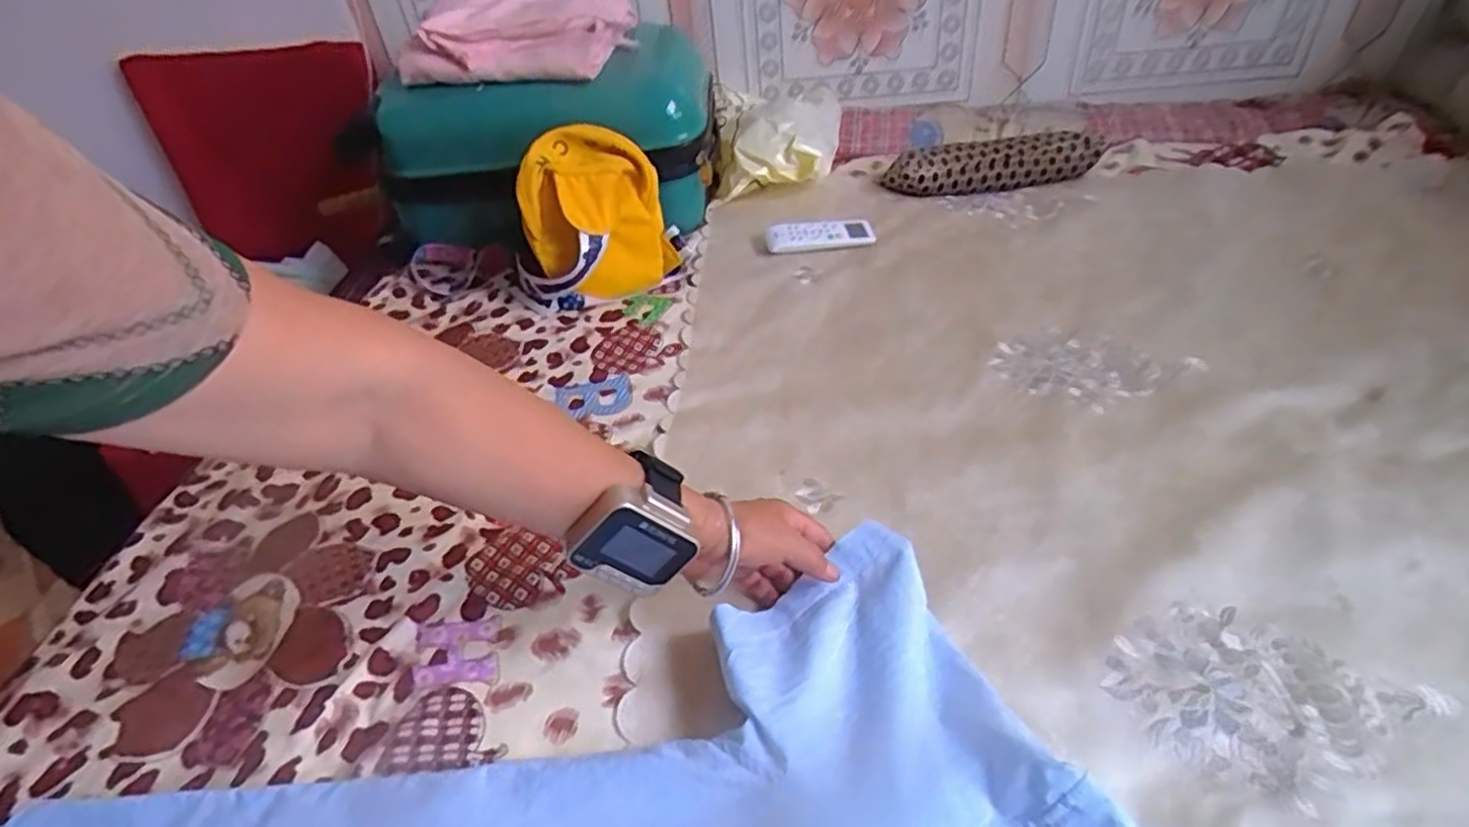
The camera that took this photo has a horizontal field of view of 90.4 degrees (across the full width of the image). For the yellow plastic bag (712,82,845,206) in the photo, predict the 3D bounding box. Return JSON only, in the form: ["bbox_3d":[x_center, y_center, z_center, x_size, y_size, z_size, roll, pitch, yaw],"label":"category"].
[{"bbox_3d":[0.066,-0.399,1.058,0.178,0.082,0.245,-3,42,4],"label":"yellow plastic bag"}]

